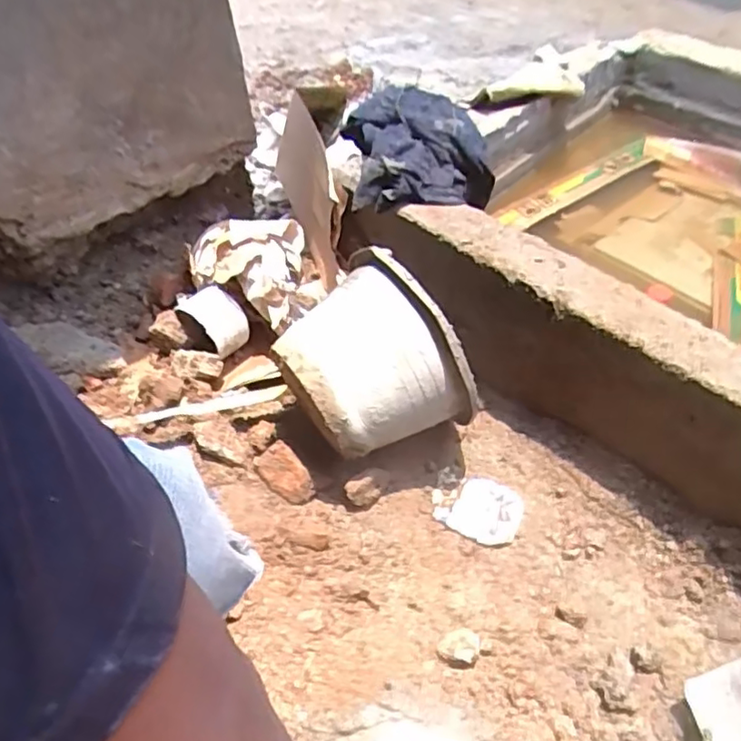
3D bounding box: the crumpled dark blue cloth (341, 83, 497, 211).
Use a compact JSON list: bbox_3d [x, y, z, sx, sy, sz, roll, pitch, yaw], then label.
[{"bbox_3d":[0.068,-0.300,0.857,0.186,0.087,0.211,0,49,4],"label":"crumpled dark blue cloth"}]

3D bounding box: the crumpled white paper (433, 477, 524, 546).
[{"bbox_3d":[0.128,0.160,0.738,0.090,0.018,0.072,18,53,19],"label":"crumpled white paper"}]

